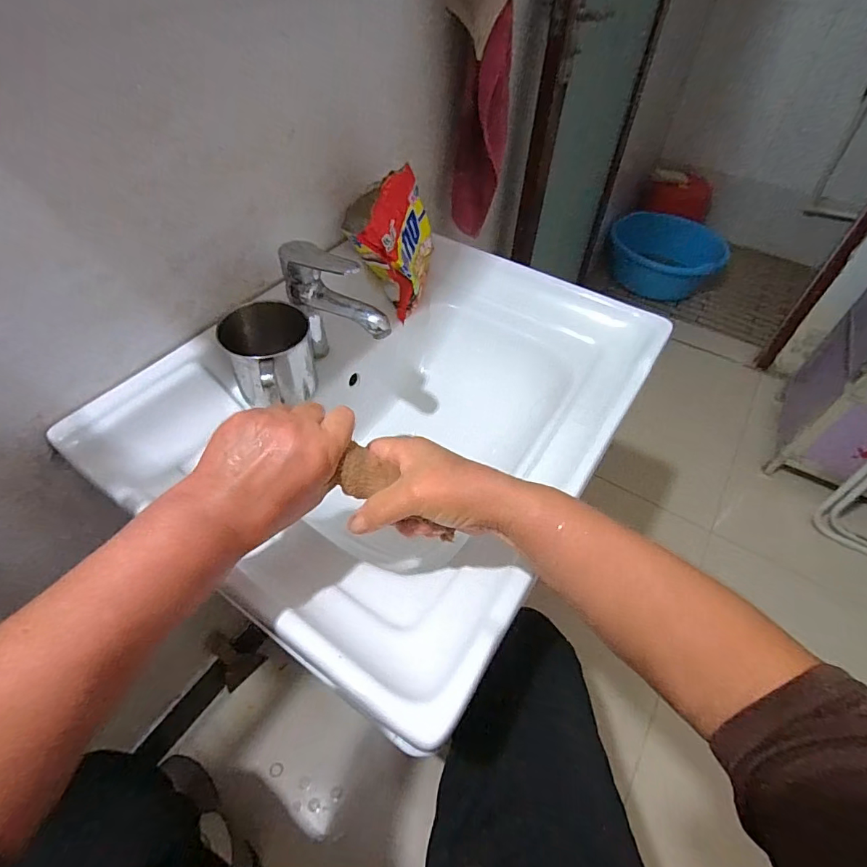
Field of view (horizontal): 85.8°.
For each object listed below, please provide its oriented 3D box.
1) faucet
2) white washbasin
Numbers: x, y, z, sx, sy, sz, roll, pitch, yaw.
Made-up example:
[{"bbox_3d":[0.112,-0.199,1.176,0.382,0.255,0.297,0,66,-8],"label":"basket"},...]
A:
[{"bbox_3d":[-0.115,-0.144,0.571,0.148,0.149,0.039,27,55,20],"label":"faucet"},{"bbox_3d":[-0.029,-0.025,0.616,0.470,0.182,0.595,28,55,20],"label":"white washbasin"}]

